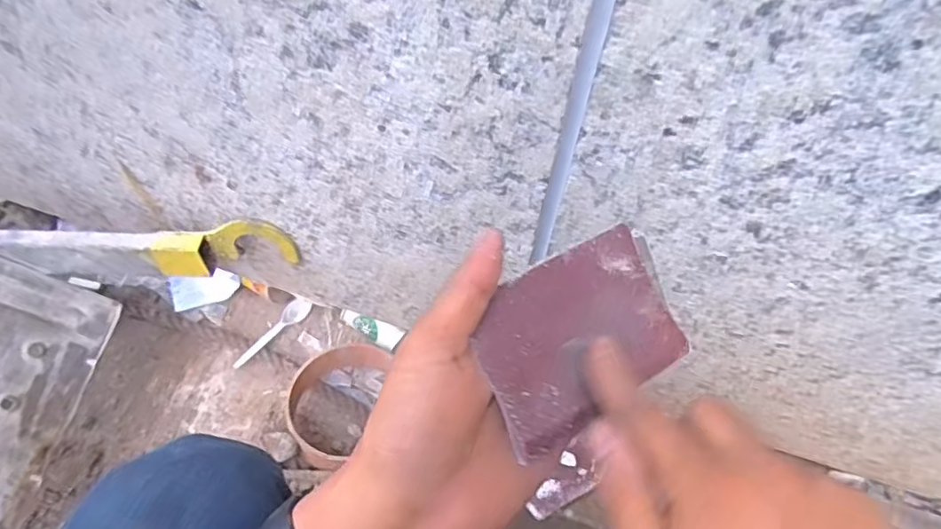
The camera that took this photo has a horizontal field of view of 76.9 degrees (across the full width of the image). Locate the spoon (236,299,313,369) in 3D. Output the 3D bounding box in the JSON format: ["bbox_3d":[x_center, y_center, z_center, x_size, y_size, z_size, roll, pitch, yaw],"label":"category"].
[{"bbox_3d":[-0.294,0.100,0.878,0.028,0.017,0.139,35,63,17],"label":"spoon"}]

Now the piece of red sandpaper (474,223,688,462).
[{"bbox_3d":[0.058,0.031,0.291,0.126,0.005,0.076,-24,86,-33],"label":"piece of red sandpaper"}]

